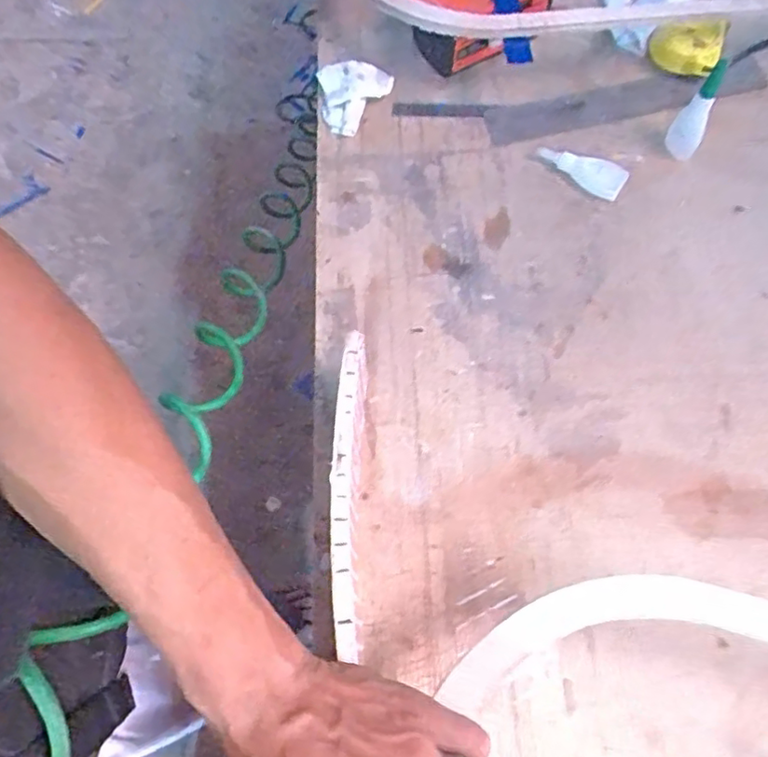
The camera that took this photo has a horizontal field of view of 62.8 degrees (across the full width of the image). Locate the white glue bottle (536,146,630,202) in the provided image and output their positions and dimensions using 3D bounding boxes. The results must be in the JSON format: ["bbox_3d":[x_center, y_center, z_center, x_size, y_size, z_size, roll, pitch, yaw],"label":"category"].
[{"bbox_3d":[0.181,-0.192,0.588,0.083,0.029,0.024,25,70,11],"label":"white glue bottle"}]

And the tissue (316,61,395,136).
[{"bbox_3d":[-0.027,-0.283,0.638,0.076,0.031,0.075,-8,67,-2],"label":"tissue"}]

